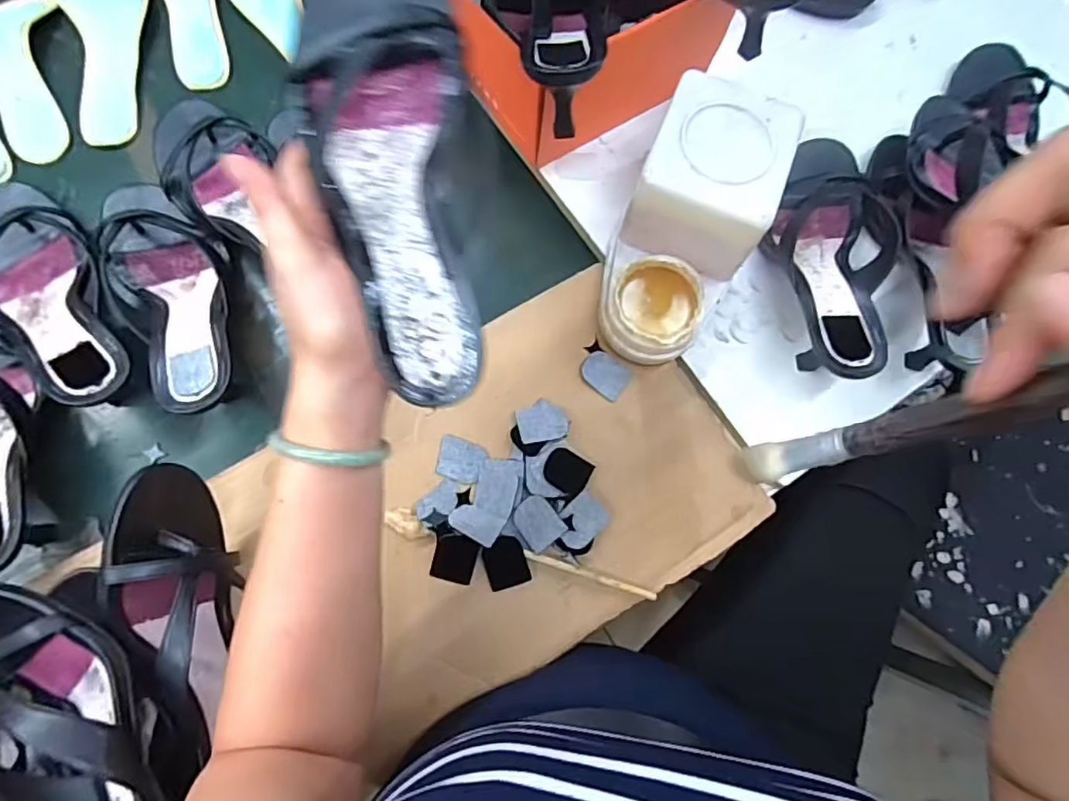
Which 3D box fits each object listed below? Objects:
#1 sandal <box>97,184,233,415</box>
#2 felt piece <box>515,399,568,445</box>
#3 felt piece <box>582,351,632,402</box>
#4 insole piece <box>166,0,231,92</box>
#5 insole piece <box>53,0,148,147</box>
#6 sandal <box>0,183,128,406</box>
[{"bbox_3d":[-0.292,-0.089,0.466,0.087,0.051,0.240,-29,63,-9],"label":"sandal"},{"bbox_3d":[0.006,0.015,0.453,0.040,0.004,0.036,-9,58,-14],"label":"felt piece"},{"bbox_3d":[0.058,-0.021,0.476,0.038,0.004,0.032,36,72,6],"label":"felt piece"},{"bbox_3d":[-0.348,-0.378,0.574,0.073,0.007,0.161,-13,83,-7],"label":"insole piece"},{"bbox_3d":[-0.403,-0.328,0.556,0.078,0.011,0.180,-17,76,-9],"label":"insole piece"},{"bbox_3d":[-0.390,-0.086,0.461,0.089,0.052,0.245,-33,77,-9],"label":"sandal"}]

